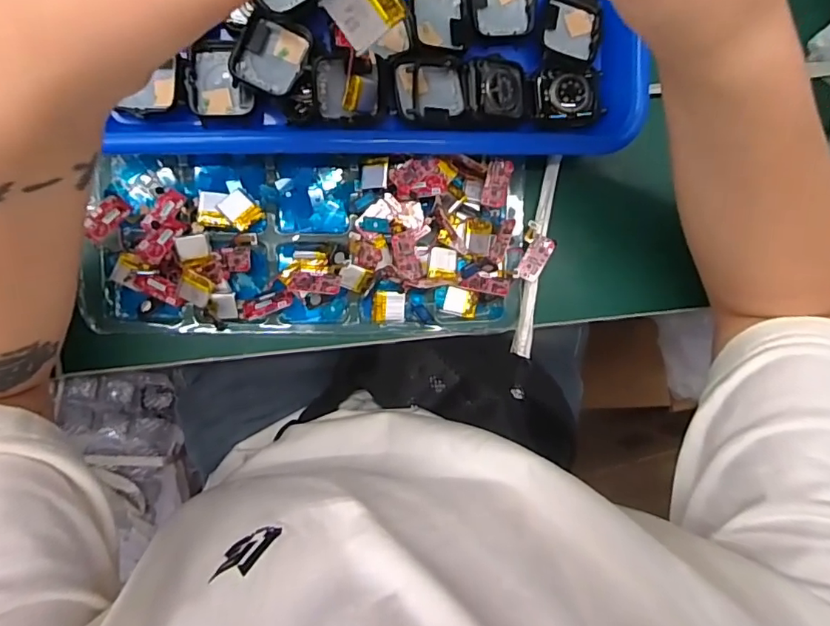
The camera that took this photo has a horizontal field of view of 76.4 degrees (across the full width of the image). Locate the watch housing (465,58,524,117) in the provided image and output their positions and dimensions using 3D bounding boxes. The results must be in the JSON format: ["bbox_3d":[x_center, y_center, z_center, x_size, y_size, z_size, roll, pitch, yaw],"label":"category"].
[{"bbox_3d":[0.047,-0.129,0.303,0.040,0.007,0.029,-9,103,-35],"label":"watch housing"}]

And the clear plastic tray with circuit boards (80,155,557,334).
[{"bbox_3d":[-0.055,-0.040,0.316,0.262,0.028,0.103,0,94,-7],"label":"clear plastic tray with circuit boards"}]

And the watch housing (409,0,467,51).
[{"bbox_3d":[0.013,-0.169,0.299,0.034,0.014,0.040,1,94,-7],"label":"watch housing"}]

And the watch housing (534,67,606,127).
[{"bbox_3d":[0.093,-0.130,0.317,0.042,0.010,0.031,-5,94,-6],"label":"watch housing"}]

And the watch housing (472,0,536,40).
[{"bbox_3d":[0.051,-0.183,0.307,0.038,0.008,0.043,-6,94,-6],"label":"watch housing"}]

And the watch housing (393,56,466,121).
[{"bbox_3d":[0.009,-0.127,0.298,0.040,0.011,0.033,-7,95,-6],"label":"watch housing"}]

